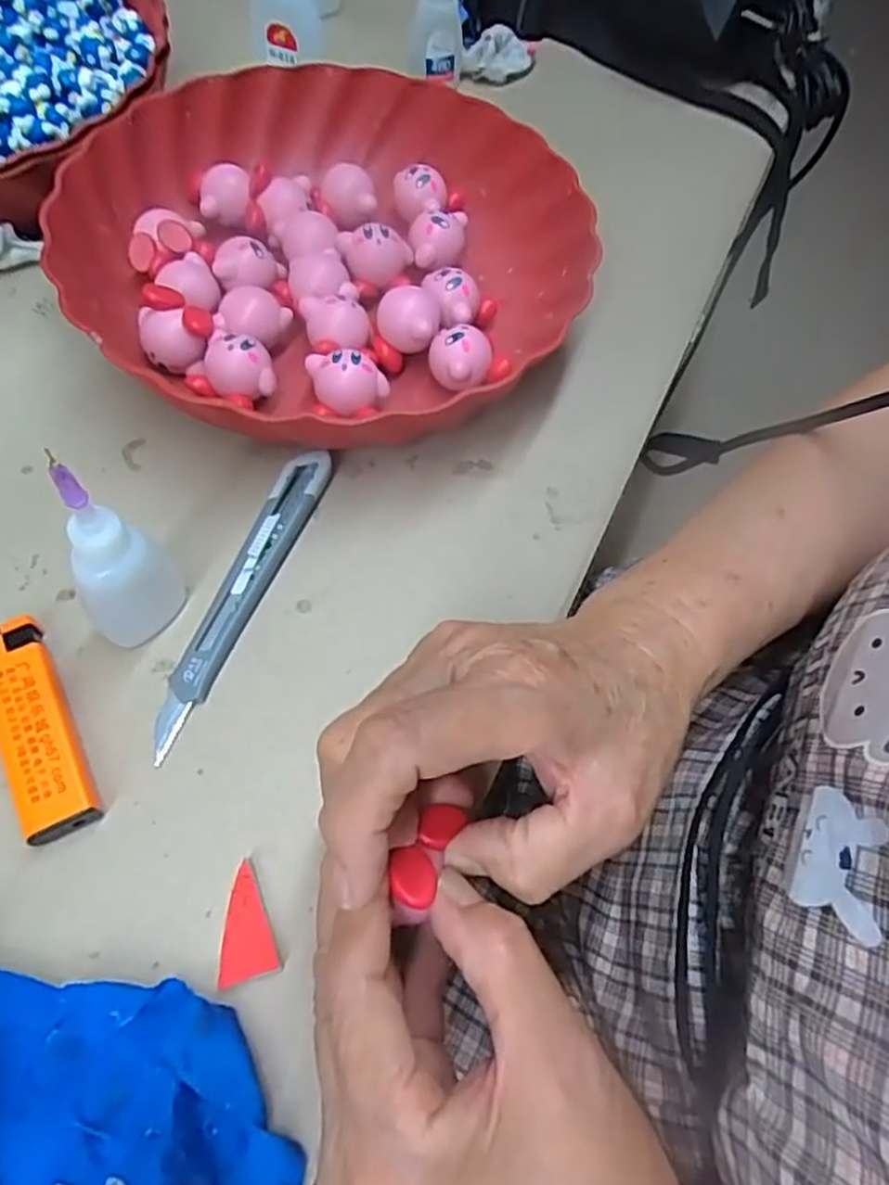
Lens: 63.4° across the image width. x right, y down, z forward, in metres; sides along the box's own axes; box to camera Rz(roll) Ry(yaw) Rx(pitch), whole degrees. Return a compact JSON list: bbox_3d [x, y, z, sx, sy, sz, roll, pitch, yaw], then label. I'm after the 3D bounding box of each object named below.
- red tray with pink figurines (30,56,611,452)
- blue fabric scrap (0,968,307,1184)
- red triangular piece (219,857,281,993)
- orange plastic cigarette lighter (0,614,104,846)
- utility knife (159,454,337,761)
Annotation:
[{"bbox_3d":[-0.055,-0.168,0.353,0.241,0.048,0.230,-22,65,-15],"label":"red tray with pink figurines"},{"bbox_3d":[-0.098,0.138,0.200,0.111,0.023,0.059,3,61,-3],"label":"blue fabric scrap"},{"bbox_3d":[-0.066,0.106,0.230,0.018,0.006,0.033,-19,65,-14],"label":"red triangular piece"},{"bbox_3d":[-0.142,0.047,0.252,0.023,0.013,0.082,-24,66,-16],"label":"orange plastic cigarette lighter"},{"bbox_3d":[-0.079,-0.002,0.284,0.017,0.013,0.134,19,62,6],"label":"utility knife"}]

